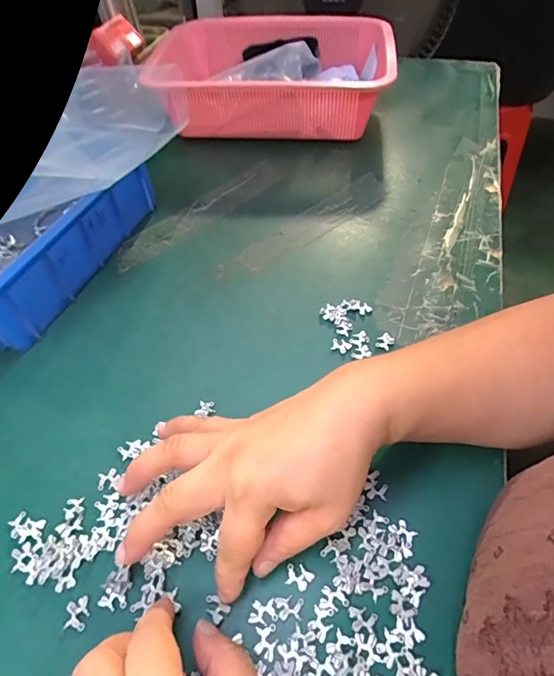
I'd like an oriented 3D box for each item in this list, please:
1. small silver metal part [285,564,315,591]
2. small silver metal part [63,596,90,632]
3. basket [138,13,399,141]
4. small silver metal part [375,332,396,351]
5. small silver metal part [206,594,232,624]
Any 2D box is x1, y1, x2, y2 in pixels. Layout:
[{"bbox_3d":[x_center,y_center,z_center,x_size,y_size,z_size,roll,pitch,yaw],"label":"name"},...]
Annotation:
[{"bbox_3d":[0.012,0.137,0.242,0.016,0.004,0.013,30,60,24],"label":"small silver metal part"},{"bbox_3d":[-0.113,0.156,0.237,0.012,0.004,0.016,-9,53,-4],"label":"small silver metal part"},{"bbox_3d":[0.000,-0.337,0.546,0.276,0.094,0.212,5,53,7],"label":"basket"},{"bbox_3d":[0.088,0.002,0.342,0.013,0.004,0.016,26,58,21],"label":"small silver metal part"},{"bbox_3d":[-0.034,0.151,0.234,0.015,0.004,0.010,25,58,21],"label":"small silver metal part"}]

